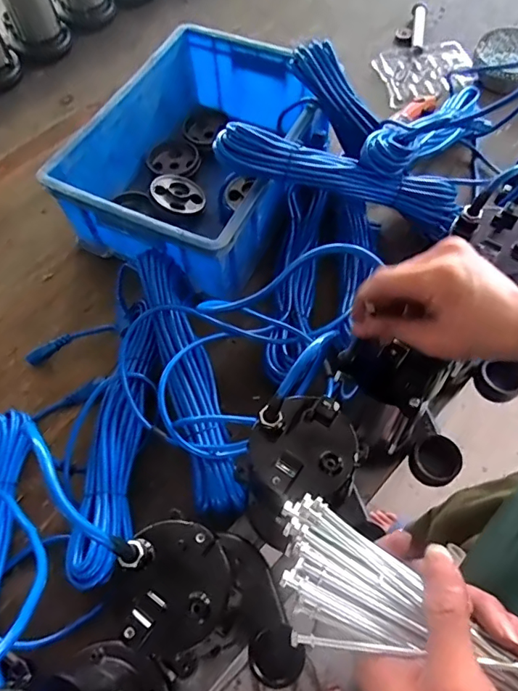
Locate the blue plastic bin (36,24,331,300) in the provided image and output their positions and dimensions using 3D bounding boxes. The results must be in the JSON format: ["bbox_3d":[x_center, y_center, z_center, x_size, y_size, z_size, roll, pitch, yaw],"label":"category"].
[{"bbox_3d":[-0.086,-0.291,0.771,0.299,0.147,0.396,22,65,15],"label":"blue plastic bin"}]

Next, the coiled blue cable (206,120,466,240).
[{"bbox_3d":[0.113,-0.228,0.663,0.351,0.072,0.069,10,59,-18],"label":"coiled blue cable"}]

